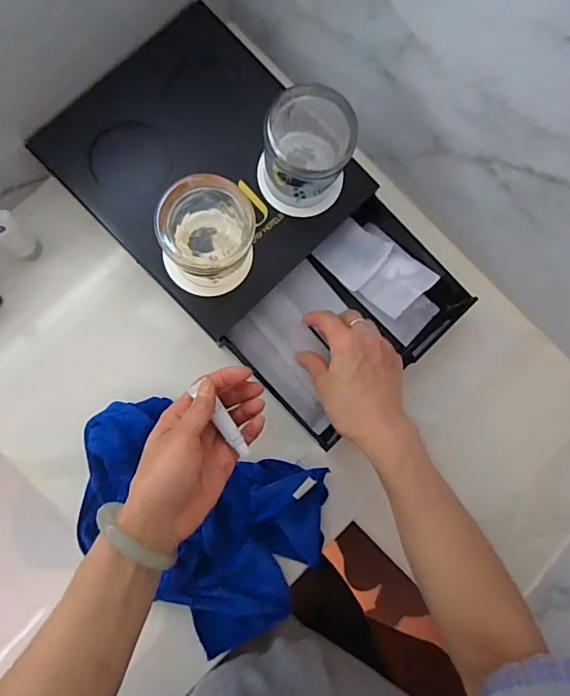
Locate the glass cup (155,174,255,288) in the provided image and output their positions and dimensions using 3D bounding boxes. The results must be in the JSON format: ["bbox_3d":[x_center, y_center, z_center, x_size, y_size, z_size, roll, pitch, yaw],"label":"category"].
[{"bbox_3d":[-0.068,-0.101,0.411,0.069,0.093,0.073,0,86,-5],"label":"glass cup"}]

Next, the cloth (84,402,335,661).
[{"bbox_3d":[-0.093,0.182,0.477,0.260,0.035,0.199,24,85,-3],"label":"cloth"}]

